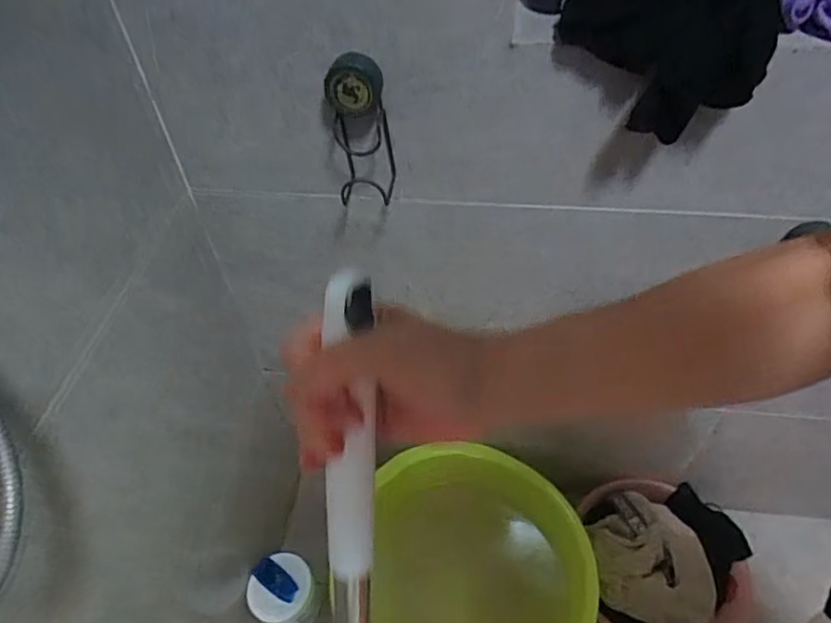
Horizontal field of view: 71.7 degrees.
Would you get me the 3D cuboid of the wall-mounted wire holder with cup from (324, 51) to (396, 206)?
[{"bbox_3d":[-0.059,-0.186,0.619,0.066,0.170,0.050,-2,48,0],"label":"wall-mounted wire holder with cup"}]

